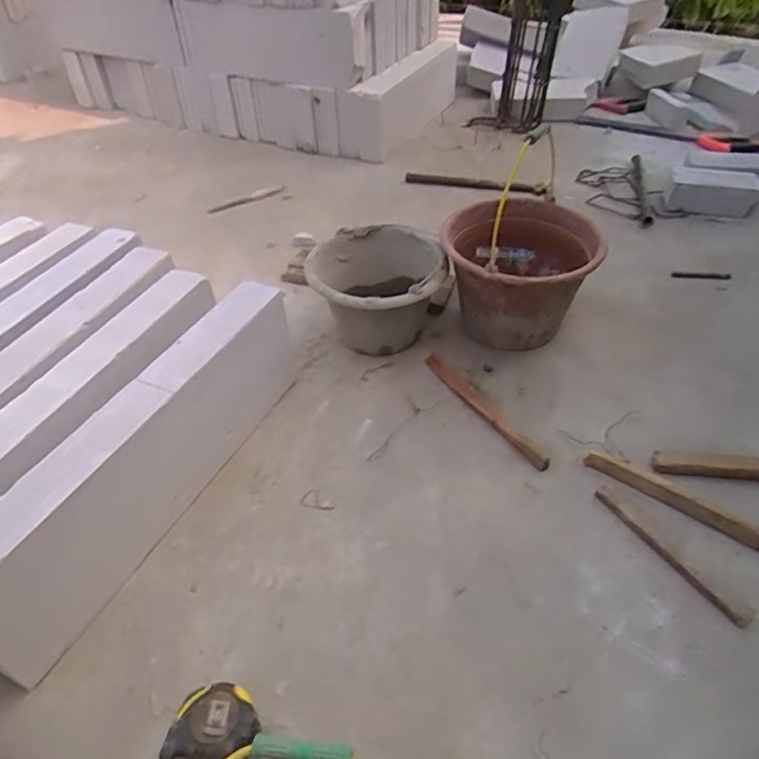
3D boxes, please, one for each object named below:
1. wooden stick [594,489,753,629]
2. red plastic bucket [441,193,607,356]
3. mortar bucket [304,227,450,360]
[{"bbox_3d":[0.377,0.226,0.779,0.020,0.011,0.229,-27,47,-21],"label":"wooden stick"},{"bbox_3d":[0.245,-0.176,1.078,0.252,0.204,0.232,-3,43,3],"label":"red plastic bucket"},{"bbox_3d":[-0.003,-0.164,1.118,0.228,0.172,0.237,-3,43,3],"label":"mortar bucket"}]

